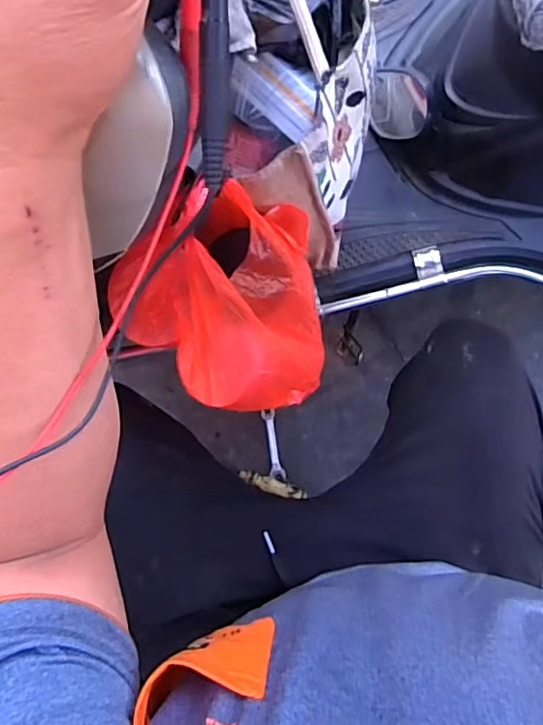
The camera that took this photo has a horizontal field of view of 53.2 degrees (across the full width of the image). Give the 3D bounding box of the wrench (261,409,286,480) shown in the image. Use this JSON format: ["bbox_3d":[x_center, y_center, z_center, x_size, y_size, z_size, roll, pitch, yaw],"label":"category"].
[{"bbox_3d":[0.004,0.151,1.006,0.028,0.005,0.129,-9,83,2],"label":"wrench"}]

